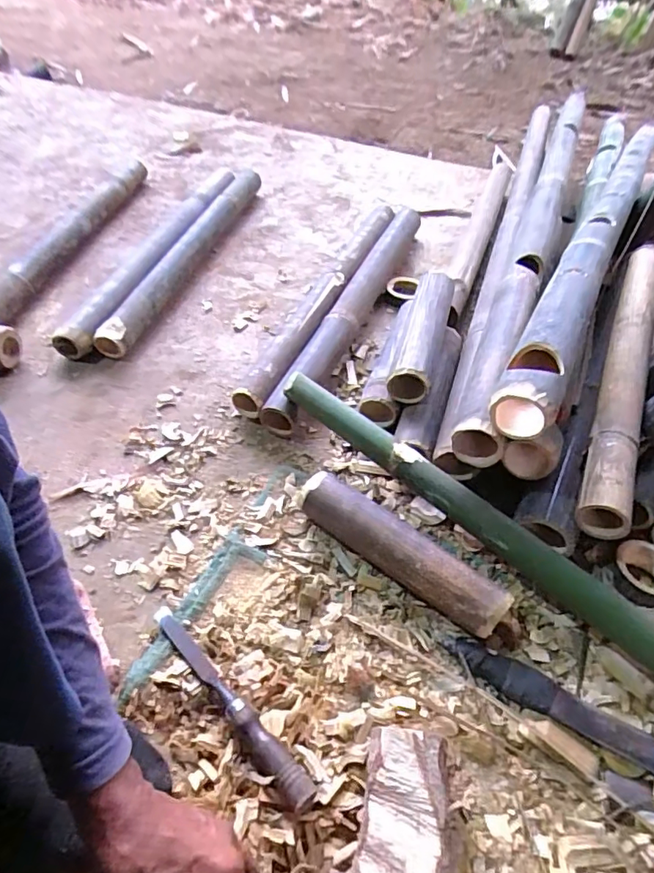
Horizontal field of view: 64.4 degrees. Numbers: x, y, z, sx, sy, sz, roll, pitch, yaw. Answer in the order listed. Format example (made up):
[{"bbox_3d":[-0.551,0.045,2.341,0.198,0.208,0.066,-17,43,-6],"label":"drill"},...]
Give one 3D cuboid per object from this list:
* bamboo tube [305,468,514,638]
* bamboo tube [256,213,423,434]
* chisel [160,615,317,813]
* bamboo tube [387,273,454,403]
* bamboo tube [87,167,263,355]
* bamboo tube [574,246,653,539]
[{"bbox_3d":[0.080,0.135,0.609,0.264,0.060,0.055,33,57,25],"label":"bamboo tube"},{"bbox_3d":[0.053,-0.248,0.926,0.048,0.051,0.638,19,54,15],"label":"bamboo tube"},{"bbox_3d":[-0.098,0.259,0.511,0.027,0.027,0.232,-37,59,-27],"label":"chisel"},{"bbox_3d":[0.147,-0.158,0.780,0.060,0.054,0.252,14,51,12],"label":"bamboo tube"},{"bbox_3d":[-0.265,-0.381,1.041,0.061,0.067,0.662,12,51,10],"label":"bamboo tube"},{"bbox_3d":[0.424,-0.107,0.735,0.059,0.054,0.575,20,53,16],"label":"bamboo tube"}]

